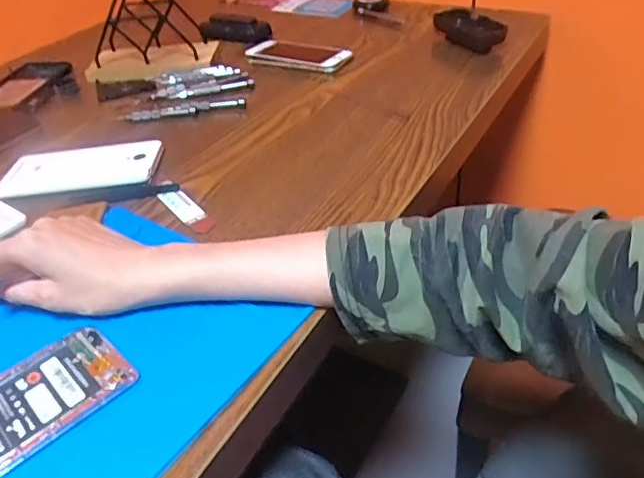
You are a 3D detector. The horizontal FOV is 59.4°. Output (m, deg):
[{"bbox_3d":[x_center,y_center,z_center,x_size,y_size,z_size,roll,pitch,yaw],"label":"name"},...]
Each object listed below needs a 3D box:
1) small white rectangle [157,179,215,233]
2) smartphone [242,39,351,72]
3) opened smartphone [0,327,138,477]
[{"bbox_3d":[-0.126,-0.032,0.506,0.021,0.004,0.097,-29,44,-25],"label":"small white rectangle"},{"bbox_3d":[-0.031,-0.244,0.749,0.140,0.013,0.064,15,43,25],"label":"smartphone"},{"bbox_3d":[-0.186,0.106,0.335,0.073,0.008,0.140,28,51,36],"label":"opened smartphone"}]

